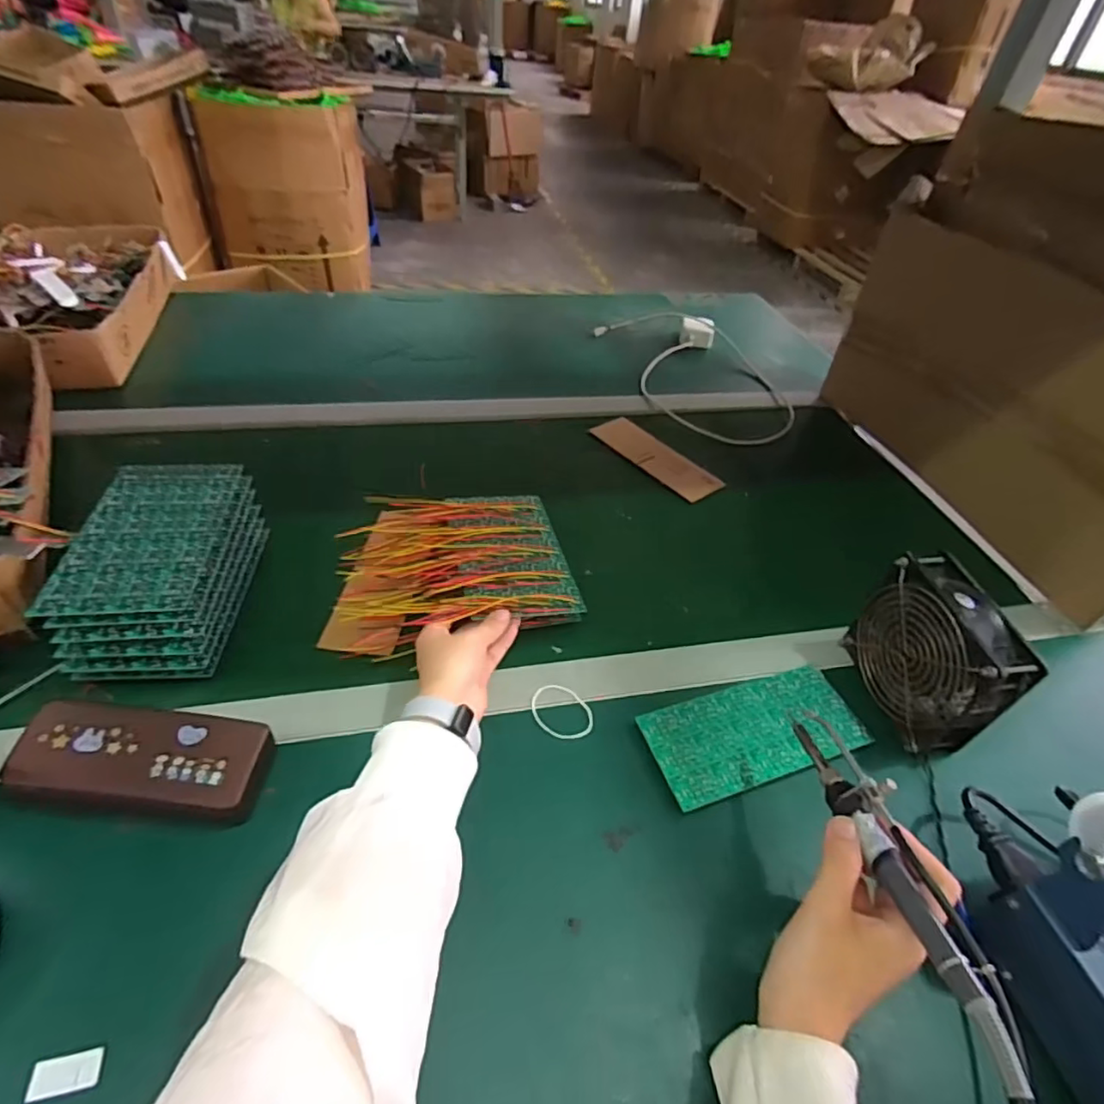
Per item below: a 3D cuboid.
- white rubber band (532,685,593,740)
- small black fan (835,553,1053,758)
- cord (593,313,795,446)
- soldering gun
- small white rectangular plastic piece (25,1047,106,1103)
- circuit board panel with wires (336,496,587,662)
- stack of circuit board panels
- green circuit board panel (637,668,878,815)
[{"bbox_3d":[0.008,0.130,0.484,0.053,0.006,0.041,35,49,26],"label":"white rubber band"},{"bbox_3d":[0.304,0.082,0.482,0.044,0.119,0.119,-1,43,-9],"label":"small black fan"},{"bbox_3d":[0.222,-0.295,0.929,0.216,0.034,0.415,-8,45,-16],"label":"cord"},{"bbox_3d":[0.187,0.162,0.323,0.025,0.031,0.196,0,33,-9],"label":"soldering gun"},{"bbox_3d":[-0.251,0.270,0.309,0.032,0.009,0.016,-8,45,-16],"label":"small white rectangular plastic piece"},{"bbox_3d":[-0.090,0.010,0.567,0.207,0.044,0.179,-5,44,-13],"label":"circuit board panel with wires"},{"bbox_3d":[-0.327,0.015,0.514,0.110,0.088,0.178,0,43,-9],"label":"stack of circuit board panels"},{"bbox_3d":[0.161,0.140,0.475,0.173,0.005,0.078,-12,48,-16],"label":"green circuit board panel"}]

